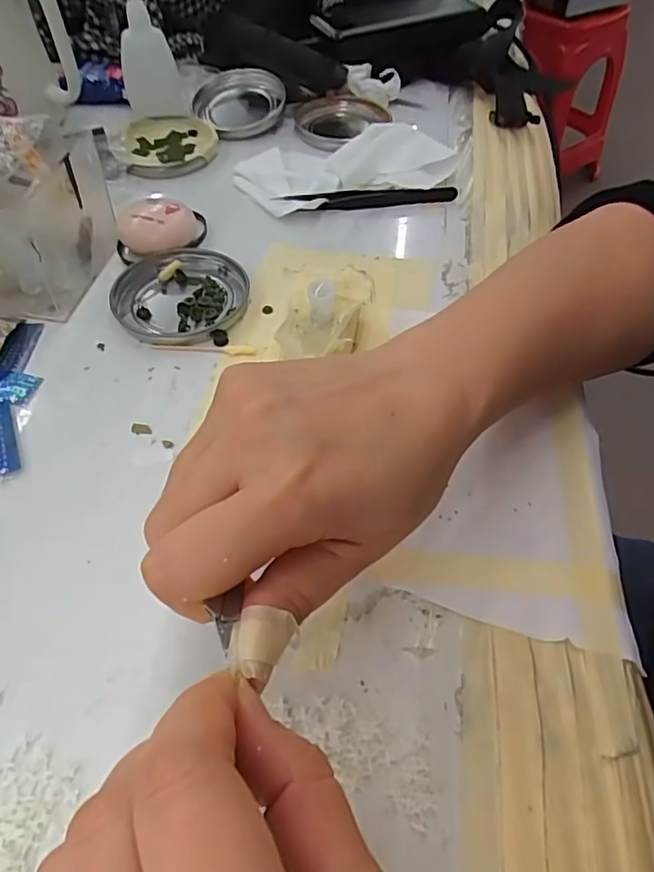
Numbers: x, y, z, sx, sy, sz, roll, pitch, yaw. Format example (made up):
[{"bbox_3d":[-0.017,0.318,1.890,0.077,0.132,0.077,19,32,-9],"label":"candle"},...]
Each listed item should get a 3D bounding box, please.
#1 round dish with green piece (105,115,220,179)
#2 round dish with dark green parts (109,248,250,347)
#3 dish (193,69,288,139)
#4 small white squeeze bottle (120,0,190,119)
[{"bbox_3d":[-0.128,-0.229,0.452,0.078,0.012,0.081,1,52,-1],"label":"round dish with green piece"},{"bbox_3d":[-0.088,-0.084,0.343,0.076,0.010,0.075,1,52,-1],"label":"round dish with dark green parts"},{"bbox_3d":[-0.074,-0.282,0.485,0.075,0.023,0.088,-6,52,-6],"label":"dish"},{"bbox_3d":[-0.145,-0.314,0.461,0.038,0.100,0.043,18,54,13],"label":"small white squeeze bottle"}]

